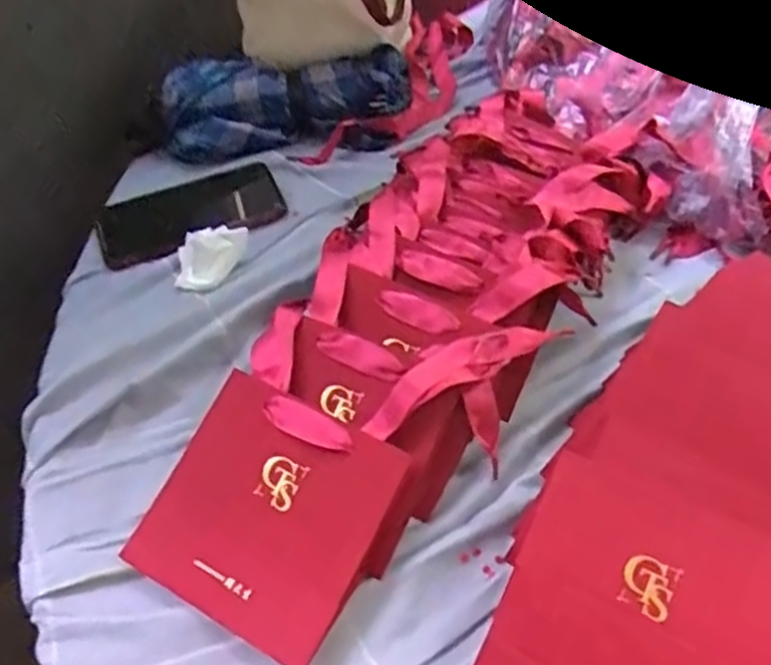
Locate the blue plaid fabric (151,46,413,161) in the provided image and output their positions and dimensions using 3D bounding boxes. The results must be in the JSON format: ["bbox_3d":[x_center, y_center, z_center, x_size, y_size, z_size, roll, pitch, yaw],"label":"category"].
[{"bbox_3d":[-0.096,-0.220,0.693,0.243,0.084,0.059,-8,53,-3],"label":"blue plaid fabric"}]

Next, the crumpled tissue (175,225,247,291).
[{"bbox_3d":[-0.145,-0.062,0.591,0.062,0.030,0.047,-9,53,-4],"label":"crumpled tissue"}]

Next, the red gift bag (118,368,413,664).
[{"bbox_3d":[-0.074,0.110,0.445,0.136,0.011,0.136,25,76,15],"label":"red gift bag"}]

